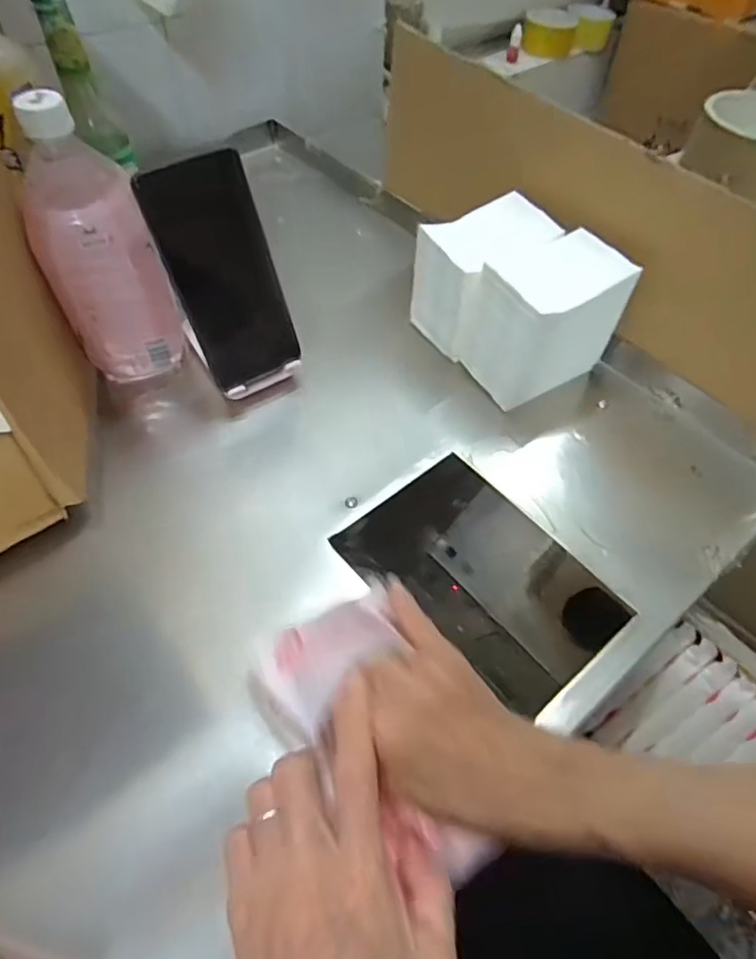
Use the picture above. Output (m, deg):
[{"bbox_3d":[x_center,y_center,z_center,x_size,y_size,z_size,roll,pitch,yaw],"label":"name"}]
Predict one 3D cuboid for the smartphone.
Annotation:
[{"bbox_3d":[-0.113,-0.151,0.425,0.076,0.160,0.004,-28,38,-16],"label":"smartphone"}]

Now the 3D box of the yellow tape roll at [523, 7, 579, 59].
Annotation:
[{"bbox_3d":[0.314,-0.822,1.027,0.093,0.054,0.090,11,55,6],"label":"yellow tape roll"}]

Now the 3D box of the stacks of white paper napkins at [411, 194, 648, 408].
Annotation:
[{"bbox_3d":[0.113,-0.147,0.480,0.106,0.113,0.142,-29,60,-21],"label":"stacks of white paper napkins"}]

